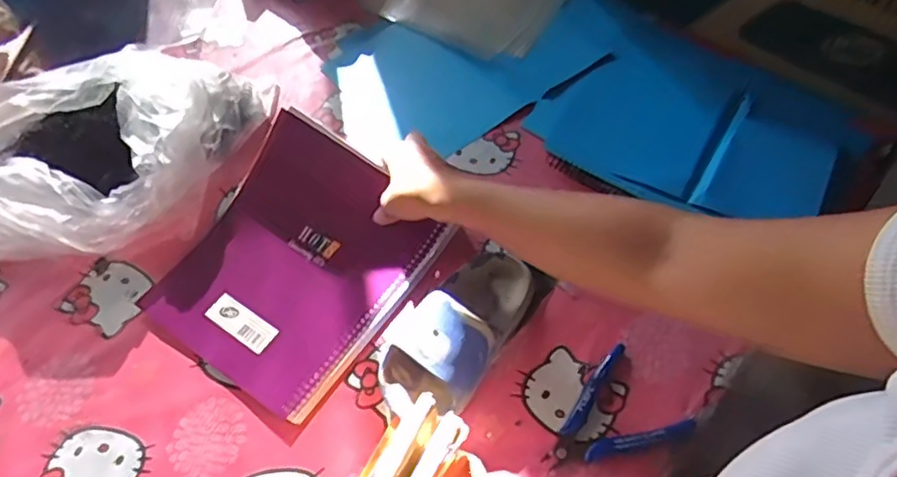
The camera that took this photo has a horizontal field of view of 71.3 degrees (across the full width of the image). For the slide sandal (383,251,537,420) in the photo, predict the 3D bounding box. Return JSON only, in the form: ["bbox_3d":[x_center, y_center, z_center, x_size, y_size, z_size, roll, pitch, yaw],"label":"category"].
[{"bbox_3d":[0.009,0.072,0.544,0.088,0.061,0.174,26,62,20],"label":"slide sandal"}]

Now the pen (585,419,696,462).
[{"bbox_3d":[0.154,0.161,0.500,0.090,0.013,0.012,-12,56,-4],"label":"pen"}]

